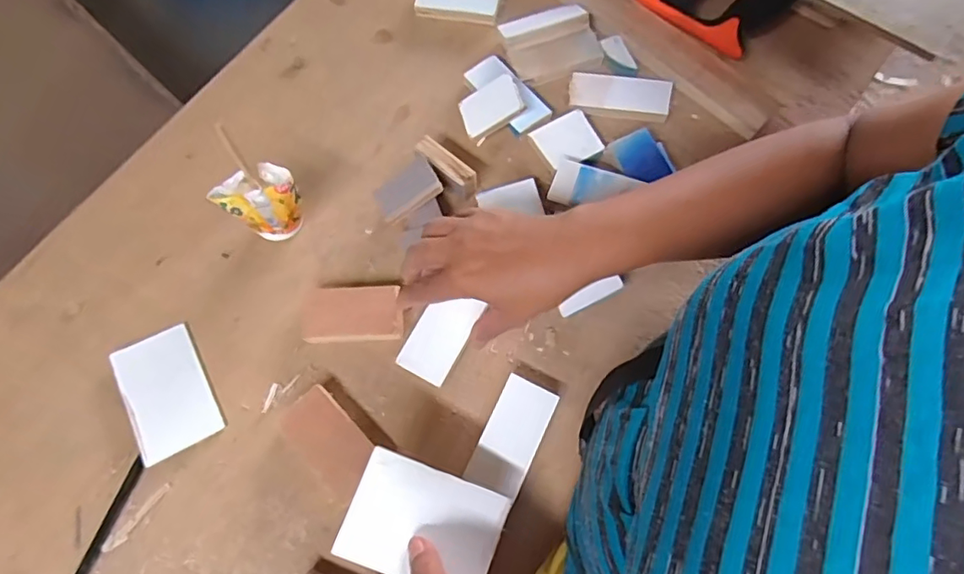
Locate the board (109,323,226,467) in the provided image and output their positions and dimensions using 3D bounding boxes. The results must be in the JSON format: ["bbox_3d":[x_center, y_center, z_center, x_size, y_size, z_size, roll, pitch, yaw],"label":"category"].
[{"bbox_3d":[-0.267,0.089,0.458,0.068,0.005,0.103,-29,72,-5],"label":"board"}]

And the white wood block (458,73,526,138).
[{"bbox_3d":[0.008,-0.170,0.508,0.058,0.008,0.041,-27,76,19],"label":"white wood block"}]

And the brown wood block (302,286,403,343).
[{"bbox_3d":[-0.110,0.023,0.461,0.083,0.012,0.045,-1,89,0],"label":"brown wood block"}]

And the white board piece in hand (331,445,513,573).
[{"bbox_3d":[-0.038,0.159,0.365,0.101,0.004,0.070,22,63,0],"label":"white board piece in hand"}]

